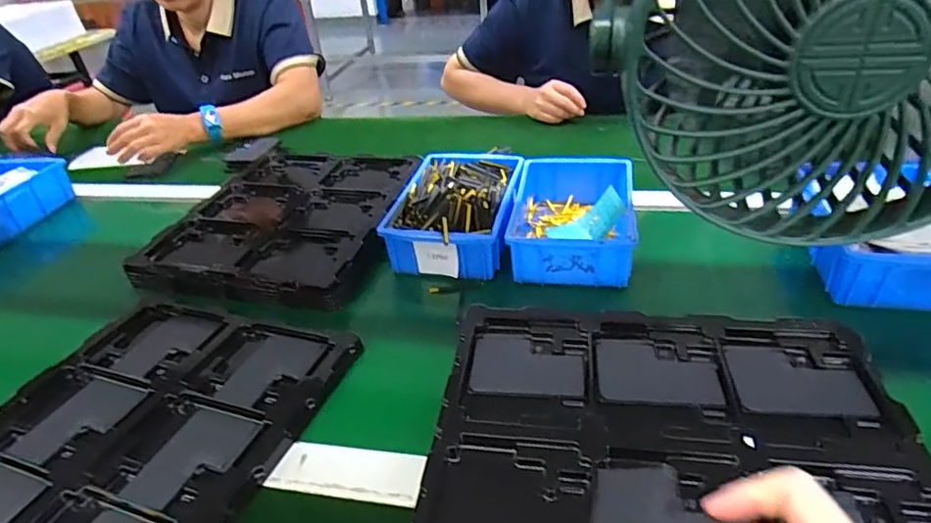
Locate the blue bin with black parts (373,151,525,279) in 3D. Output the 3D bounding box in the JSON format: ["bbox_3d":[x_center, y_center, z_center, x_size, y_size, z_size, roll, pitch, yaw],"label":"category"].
[{"bbox_3d":[-0.006,-0.072,0.690,0.137,0.060,0.209,4,36,13],"label":"blue bin with black parts"}]

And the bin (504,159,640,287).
[{"bbox_3d":[0.127,-0.053,0.661,0.133,0.058,0.202,3,36,11],"label":"bin"}]

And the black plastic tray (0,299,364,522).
[{"bbox_3d":[-0.285,0.149,0.465,0.273,0.015,0.315,9,36,18],"label":"black plastic tray"}]

